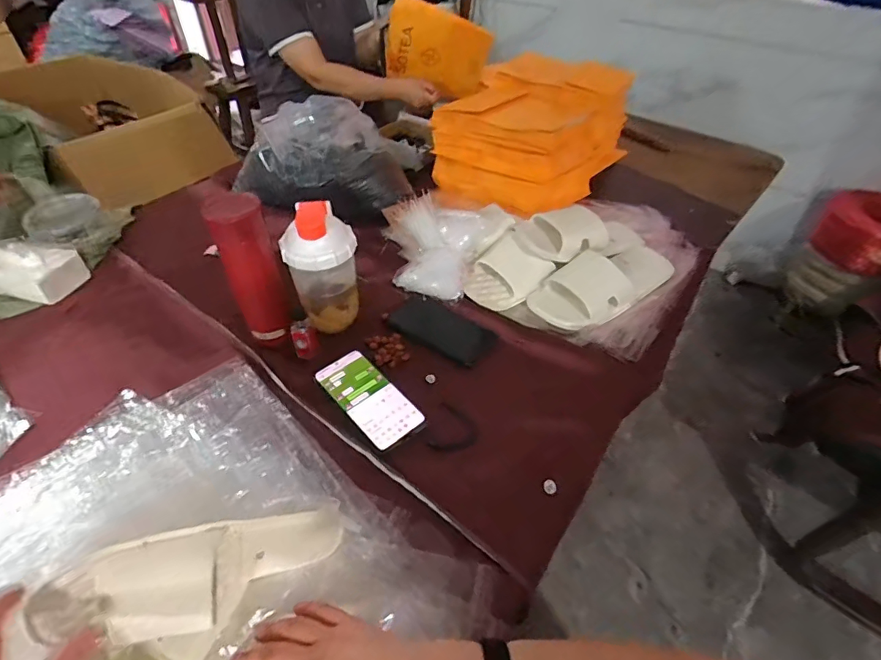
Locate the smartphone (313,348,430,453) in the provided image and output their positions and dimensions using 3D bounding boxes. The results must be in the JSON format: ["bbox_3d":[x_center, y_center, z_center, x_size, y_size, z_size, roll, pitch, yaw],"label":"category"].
[{"bbox_3d":[-0.096,0.090,0.637,0.074,0.015,0.161,-31,53,-29],"label":"smartphone"}]

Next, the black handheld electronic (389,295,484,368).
[{"bbox_3d":[-0.004,-0.004,0.732,0.146,0.008,0.071,29,66,23],"label":"black handheld electronic"}]

